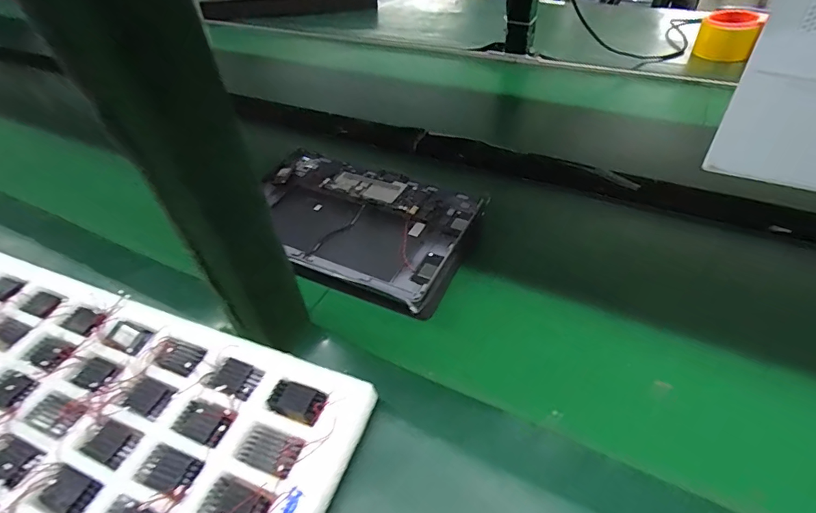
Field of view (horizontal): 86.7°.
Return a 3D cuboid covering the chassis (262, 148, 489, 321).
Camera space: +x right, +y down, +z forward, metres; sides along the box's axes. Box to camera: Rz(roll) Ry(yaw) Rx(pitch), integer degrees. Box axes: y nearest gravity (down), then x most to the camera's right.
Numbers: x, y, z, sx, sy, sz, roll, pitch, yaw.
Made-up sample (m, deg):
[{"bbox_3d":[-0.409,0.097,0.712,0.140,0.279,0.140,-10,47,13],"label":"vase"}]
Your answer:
[{"bbox_3d":[-0.063,-0.041,0.461,0.265,0.028,0.179,18,50,21],"label":"chassis"}]

